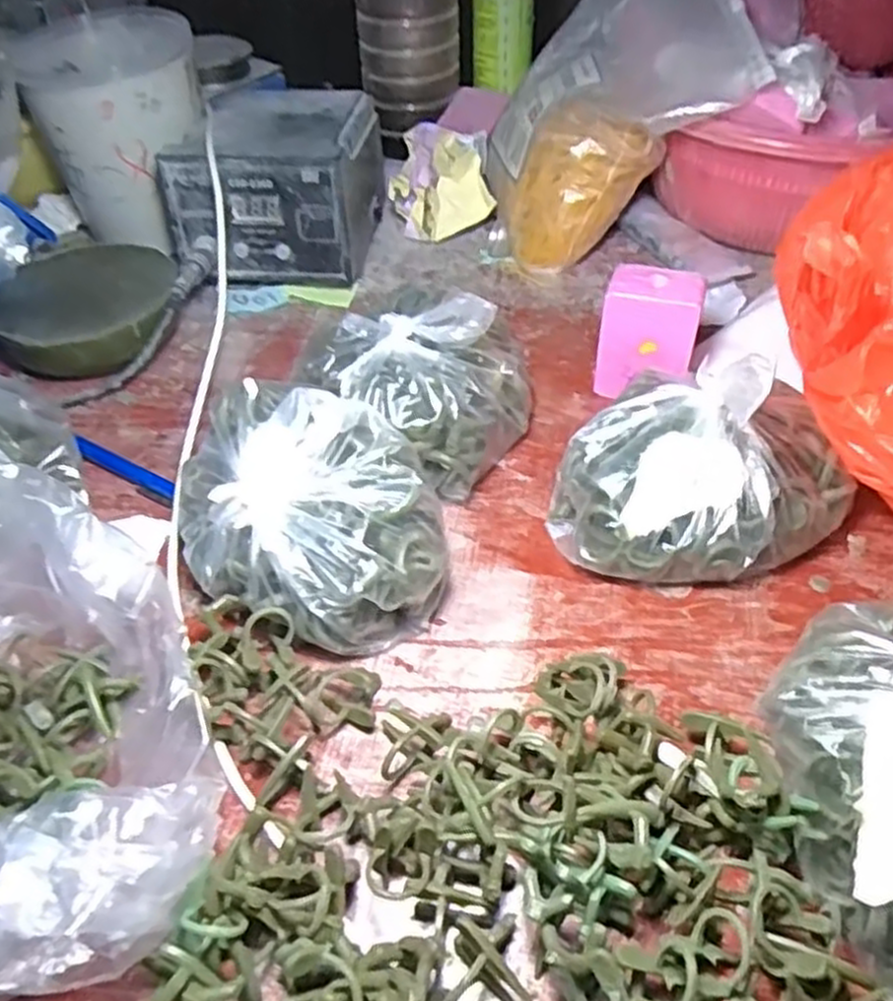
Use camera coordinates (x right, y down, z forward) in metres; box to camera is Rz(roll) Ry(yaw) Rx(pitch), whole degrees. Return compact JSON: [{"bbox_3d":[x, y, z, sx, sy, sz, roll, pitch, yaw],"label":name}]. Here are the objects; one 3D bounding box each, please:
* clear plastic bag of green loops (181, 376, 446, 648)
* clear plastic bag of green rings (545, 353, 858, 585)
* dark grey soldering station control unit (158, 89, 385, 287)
[{"bbox_3d":[-0.059,0.009,0.342,0.119,0.080,0.082,16,50,17],"label":"clear plastic bag of green loops"},{"bbox_3d":[0.112,-0.015,0.365,0.123,0.066,0.102,-20,50,-15],"label":"clear plastic bag of green rings"},{"bbox_3d":[-0.112,-0.217,0.536,0.116,0.086,0.150,2,48,4],"label":"dark grey soldering station control unit"}]

